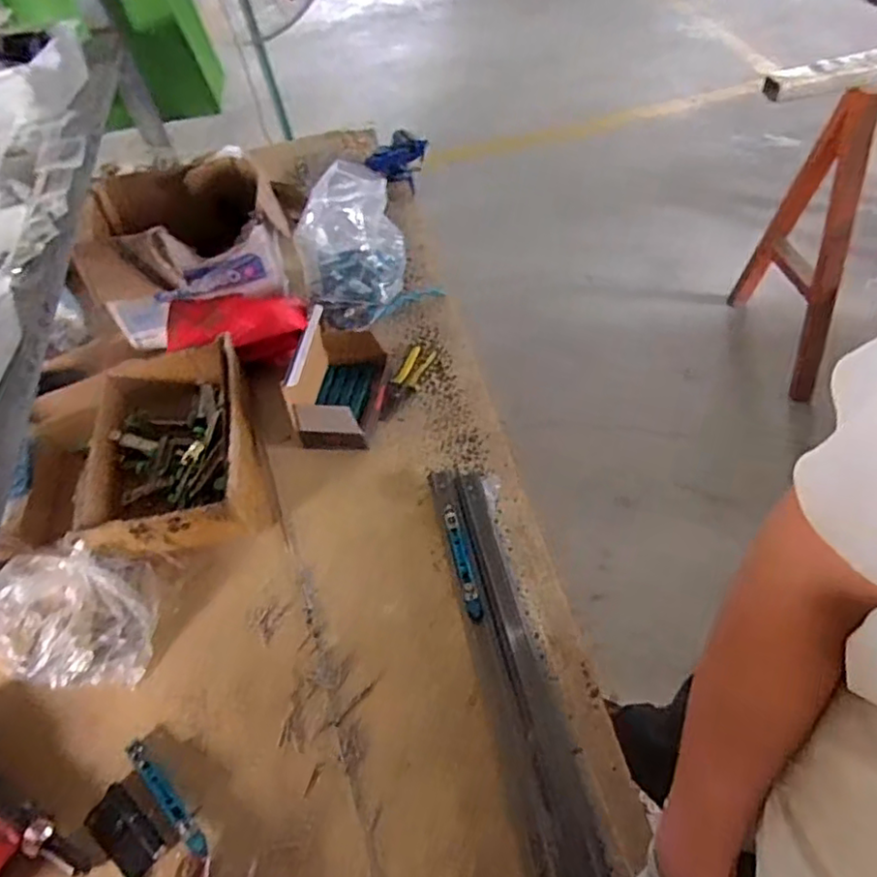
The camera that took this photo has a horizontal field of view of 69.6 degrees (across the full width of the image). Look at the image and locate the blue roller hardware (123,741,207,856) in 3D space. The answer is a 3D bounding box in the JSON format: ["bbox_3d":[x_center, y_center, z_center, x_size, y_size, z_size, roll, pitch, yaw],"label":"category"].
[{"bbox_3d":[-0.300,0.391,0.690,0.161,0.016,0.019,34,62,28],"label":"blue roller hardware"}]

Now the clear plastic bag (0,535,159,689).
[{"bbox_3d":[-0.488,0.216,0.813,0.251,0.070,0.169,5,52,10],"label":"clear plastic bag"}]

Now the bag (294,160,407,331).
[{"bbox_3d":[-0.146,-0.317,1.043,0.188,0.219,0.129,-23,52,-8],"label":"bag"}]

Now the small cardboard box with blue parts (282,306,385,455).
[{"bbox_3d":[-0.157,-0.094,0.979,0.127,0.126,0.178,2,52,9],"label":"small cardboard box with blue parts"}]

